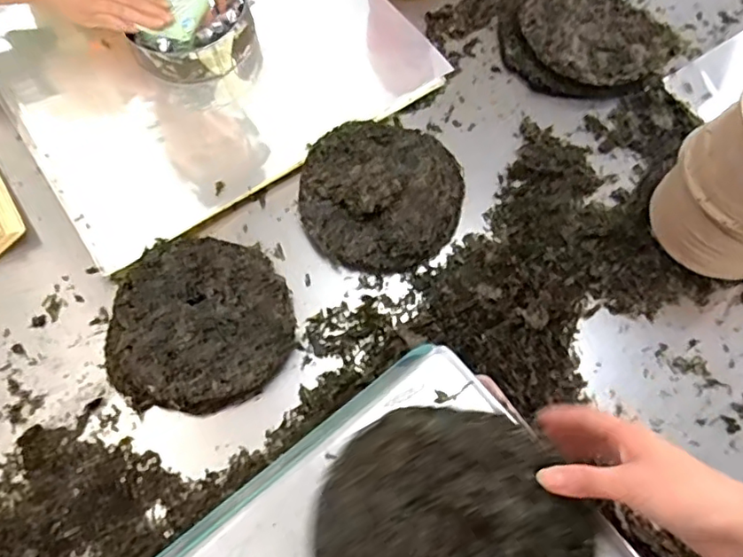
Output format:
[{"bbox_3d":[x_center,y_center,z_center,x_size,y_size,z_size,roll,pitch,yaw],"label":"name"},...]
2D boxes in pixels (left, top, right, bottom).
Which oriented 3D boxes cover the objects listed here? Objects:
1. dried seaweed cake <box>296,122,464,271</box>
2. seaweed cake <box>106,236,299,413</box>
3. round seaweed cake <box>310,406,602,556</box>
[{"bbox_3d":[0.013,-0.106,0.698,0.190,0.036,0.194,2,69,2],"label":"dried seaweed cake"},{"bbox_3d":[-0.188,0.045,0.640,0.199,0.023,0.192,2,69,1],"label":"seaweed cake"},{"bbox_3d":[0.057,0.184,0.390,0.190,0.039,0.184,0,69,1],"label":"round seaweed cake"}]

